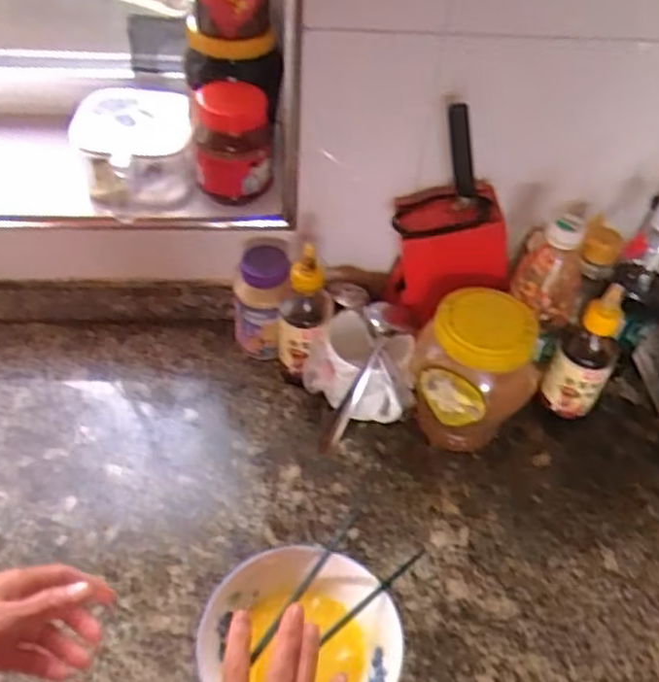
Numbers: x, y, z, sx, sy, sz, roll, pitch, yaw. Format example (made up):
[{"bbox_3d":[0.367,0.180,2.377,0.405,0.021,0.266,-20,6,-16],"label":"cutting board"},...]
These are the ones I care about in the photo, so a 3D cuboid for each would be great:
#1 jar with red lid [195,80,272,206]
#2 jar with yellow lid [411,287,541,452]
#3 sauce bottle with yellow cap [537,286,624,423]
[{"bbox_3d":[-0.107,-0.223,0.774,0.082,0.106,0.099,0,48,-5],"label":"jar with red lid"},{"bbox_3d":[0.138,0.032,0.694,0.099,0.159,0.096,2,47,-3],"label":"jar with yellow lid"},{"bbox_3d":[0.263,0.012,0.709,0.055,0.157,0.042,28,52,20],"label":"sauce bottle with yellow cap"}]

